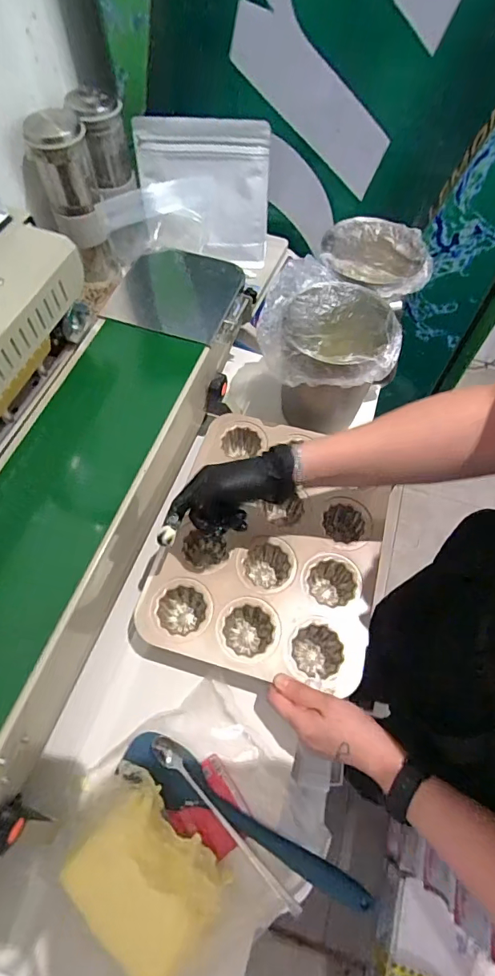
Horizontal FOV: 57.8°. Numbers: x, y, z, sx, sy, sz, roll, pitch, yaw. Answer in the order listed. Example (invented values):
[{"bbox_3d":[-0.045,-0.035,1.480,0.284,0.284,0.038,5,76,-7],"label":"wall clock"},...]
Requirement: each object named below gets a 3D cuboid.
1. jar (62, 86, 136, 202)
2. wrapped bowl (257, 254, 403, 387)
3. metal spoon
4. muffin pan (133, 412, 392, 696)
[{"bbox_3d":[-0.231,-0.544,0.710,0.083,0.125,0.083,0,62,-1],"label":"jar"},{"bbox_3d":[0.102,-0.208,0.570,0.172,0.053,0.159,4,62,1],"label":"wrapped bowl"},{"bbox_3d":[-0.026,0.332,0.443,0.021,0.022,0.199,-40,69,-20],"label":"metal spoon"},{"bbox_3d":[0.031,0.071,0.560,0.248,0.061,0.304,14,62,7],"label":"muffin pan"}]

